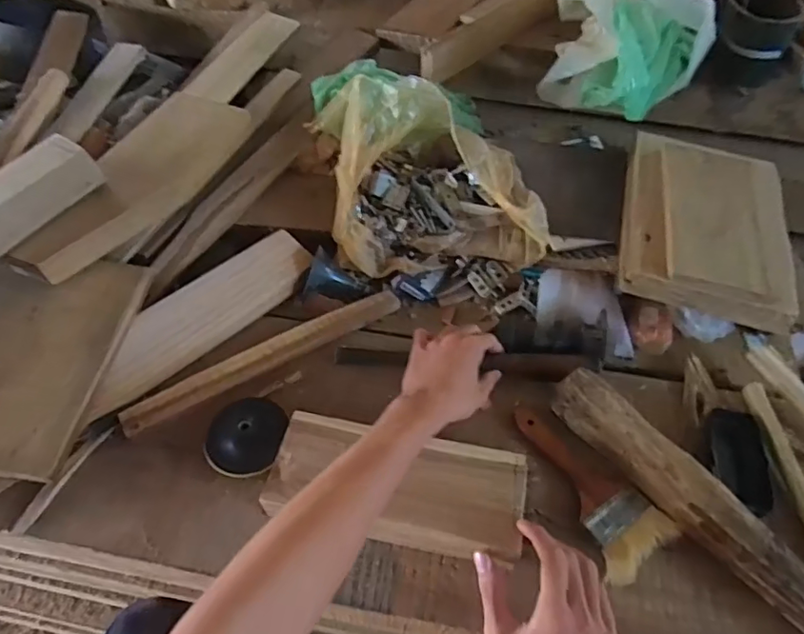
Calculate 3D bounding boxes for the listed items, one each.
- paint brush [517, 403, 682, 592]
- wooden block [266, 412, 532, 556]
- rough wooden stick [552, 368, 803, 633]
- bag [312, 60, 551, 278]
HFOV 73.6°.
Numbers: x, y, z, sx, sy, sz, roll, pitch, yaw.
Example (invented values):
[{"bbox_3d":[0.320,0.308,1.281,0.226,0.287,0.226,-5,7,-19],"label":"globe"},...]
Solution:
[{"bbox_3d":[0.176,0.164,0.537,0.081,0.019,0.180,-31,58,-22],"label":"paint brush"},{"bbox_3d":[-0.005,0.154,0.506,0.235,0.024,0.109,11,52,9],"label":"wooden block"},{"bbox_3d":[0.293,0.193,0.497,0.047,0.048,0.369,-32,58,-23],"label":"rough wooden stick"},{"bbox_3d":[0.027,-0.208,0.725,0.262,0.154,0.316,-9,52,-8],"label":"bag"}]

